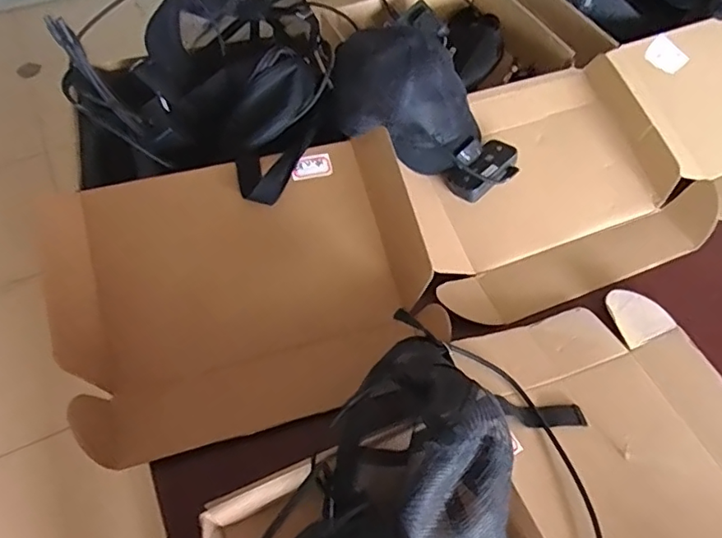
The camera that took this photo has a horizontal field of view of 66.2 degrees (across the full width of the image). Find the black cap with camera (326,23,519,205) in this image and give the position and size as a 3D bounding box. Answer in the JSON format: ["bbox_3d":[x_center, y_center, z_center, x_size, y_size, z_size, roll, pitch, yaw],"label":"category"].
[{"bbox_3d":[0.085,-0.219,0.743,0.271,0.143,0.154,18,57,9],"label":"black cap with camera"}]

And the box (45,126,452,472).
[{"bbox_3d":[-0.130,0.020,0.649,0.423,0.091,0.315,-15,58,-12],"label":"box"}]

